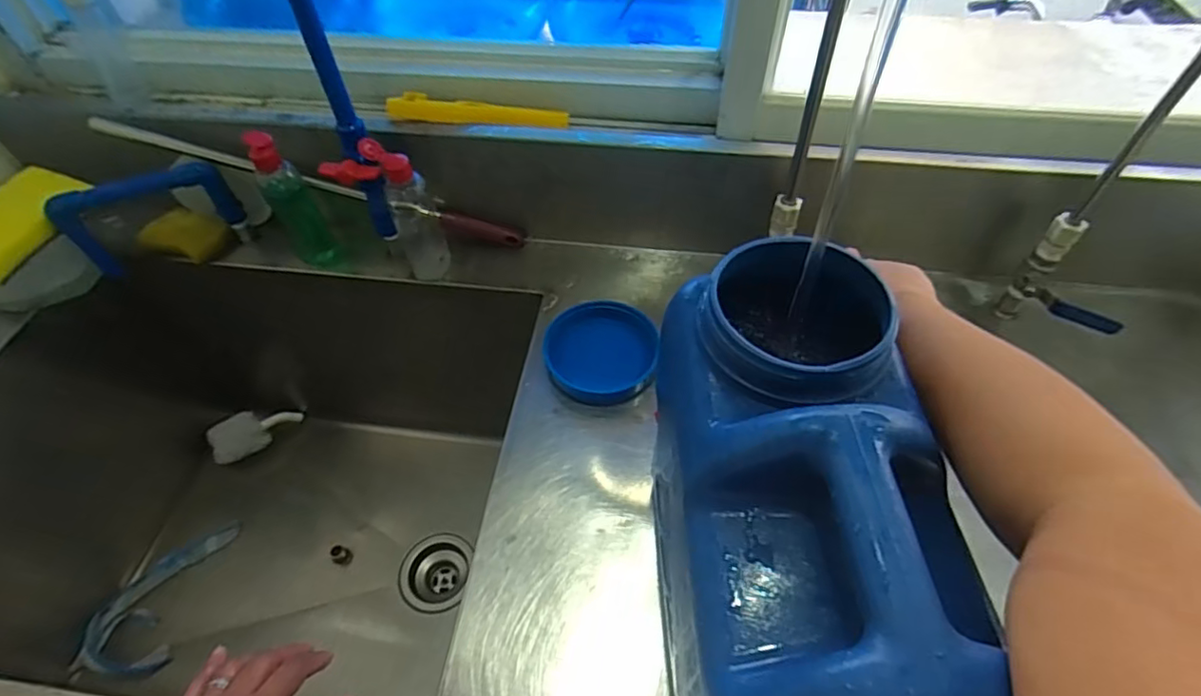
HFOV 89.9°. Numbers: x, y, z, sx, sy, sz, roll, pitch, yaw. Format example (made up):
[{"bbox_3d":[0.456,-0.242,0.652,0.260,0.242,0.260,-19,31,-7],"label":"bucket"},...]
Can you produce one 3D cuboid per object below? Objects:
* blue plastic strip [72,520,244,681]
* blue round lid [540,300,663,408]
[{"bbox_3d":[-0.643,0.355,0.877,0.112,0.030,0.223,9,54,8],"label":"blue plastic strip"},{"bbox_3d":[0.002,0.001,0.660,0.119,0.019,0.123,-1,53,1],"label":"blue round lid"}]

